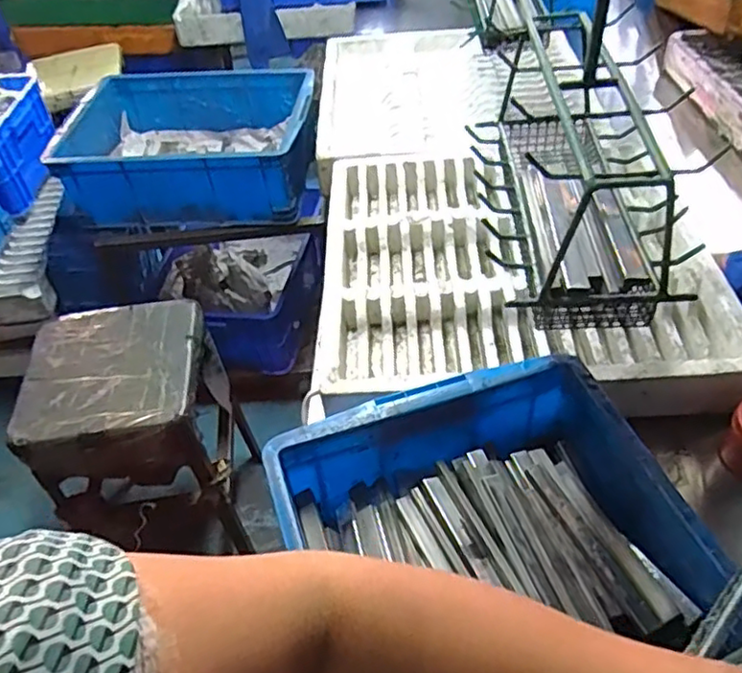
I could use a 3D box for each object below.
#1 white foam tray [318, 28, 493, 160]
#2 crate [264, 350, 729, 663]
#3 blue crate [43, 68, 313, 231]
[{"bbox_3d":[0.075,-0.531,1.367,0.355,0.048,0.550,-3,46,2],"label":"white foam tray"},{"bbox_3d":[0.135,0.263,0.557,0.342,0.114,0.498,-15,47,-10],"label":"crate"},{"bbox_3d":[-0.371,-0.409,1.398,0.507,0.169,0.354,-2,46,3],"label":"blue crate"}]

